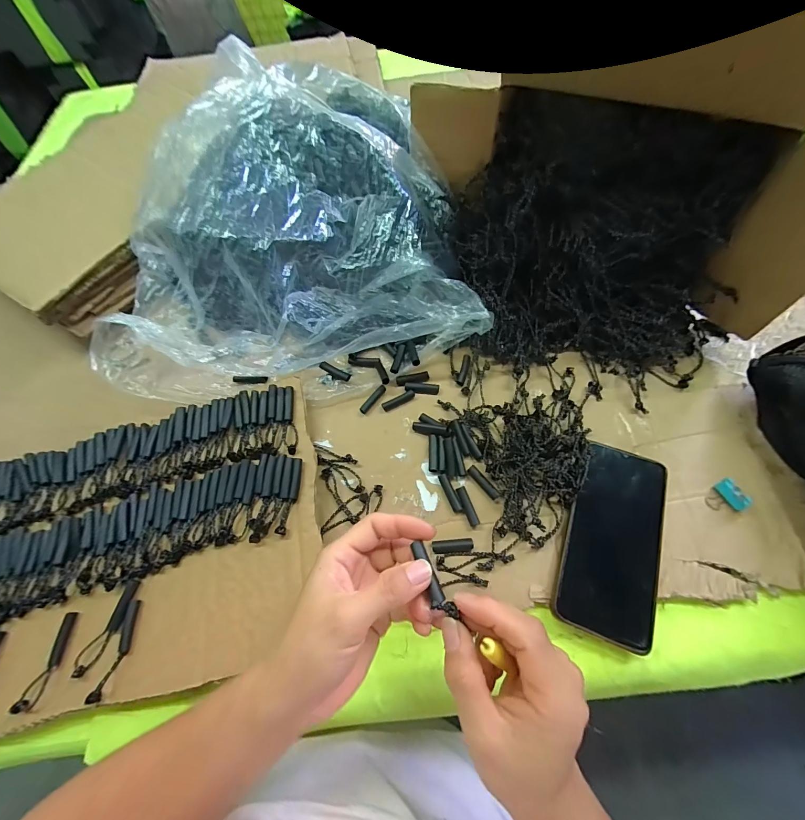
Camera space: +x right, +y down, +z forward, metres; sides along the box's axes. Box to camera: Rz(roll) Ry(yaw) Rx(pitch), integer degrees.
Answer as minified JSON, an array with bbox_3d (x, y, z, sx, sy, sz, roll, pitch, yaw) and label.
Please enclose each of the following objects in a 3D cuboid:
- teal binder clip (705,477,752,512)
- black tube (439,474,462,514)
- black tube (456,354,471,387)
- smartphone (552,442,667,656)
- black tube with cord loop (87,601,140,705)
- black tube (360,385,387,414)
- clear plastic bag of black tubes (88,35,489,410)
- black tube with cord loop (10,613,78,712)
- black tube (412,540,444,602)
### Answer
[{"bbox_3d":[0.296,0.080,0.314,0.034,0.011,0.027,-28,65,-10],"label":"teal binder clip"},{"bbox_3d":[0.046,0.079,0.330,0.009,0.007,0.038,-21,64,-7],"label":"black tube"},{"bbox_3d":[0.069,-0.045,0.386,0.009,0.006,0.039,15,65,11],"label":"black tube"},{"bbox_3d":[0.185,0.111,0.303,0.075,0.014,0.160,19,66,13],"label":"smartphone"},{"bbox_3d":[-0.230,0.194,0.279,0.013,0.009,0.068,5,64,6],"label":"black tube with cord loop"},{"bbox_3d":[-0.032,-0.012,0.377,0.009,0.006,0.038,38,71,20],"label":"black tube"},{"bbox_3d":[-0.144,-0.196,0.383,0.395,0.137,0.307,-14,63,-3],"label":"clear plastic bag of black tubes"},{"bbox_3d":[-0.287,0.205,0.281,0.015,0.007,0.067,8,64,7],"label":"black tube with cord loop"},{"bbox_3d":[0.016,0.097,0.206,0.009,0.008,0.035,-22,48,-8],"label":"black tube"}]

